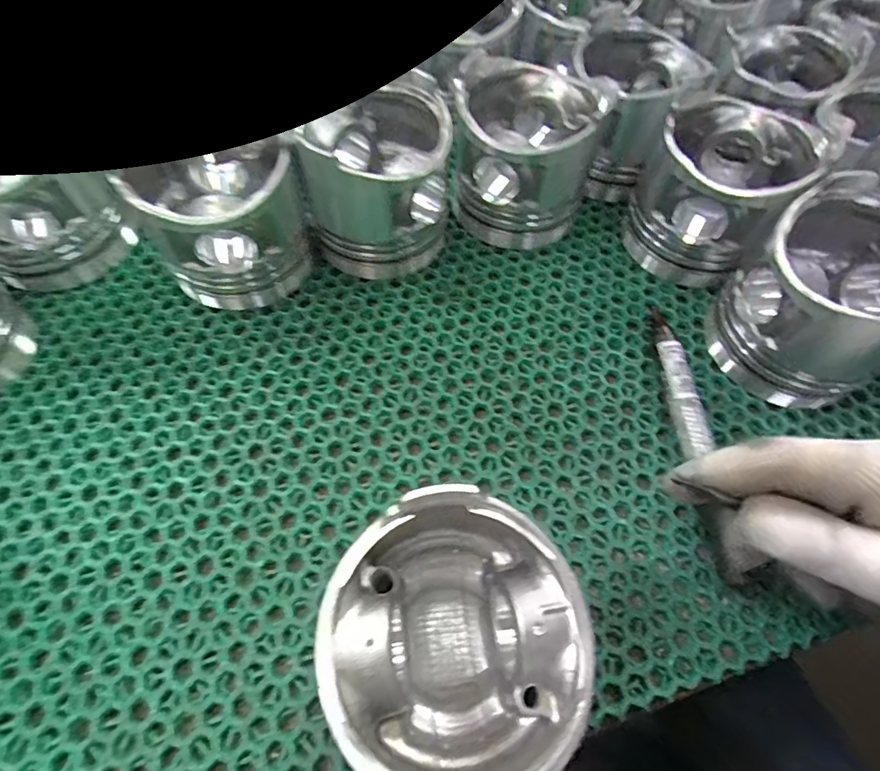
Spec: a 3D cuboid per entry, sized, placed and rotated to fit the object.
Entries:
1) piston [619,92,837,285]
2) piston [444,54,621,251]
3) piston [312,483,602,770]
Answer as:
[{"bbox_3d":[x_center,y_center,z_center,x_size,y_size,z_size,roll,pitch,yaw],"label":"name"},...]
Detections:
[{"bbox_3d":[0.171,-0.121,0.311,0.082,0.085,0.083,-41,69,-21],"label":"piston"},{"bbox_3d":[0.054,-0.153,0.328,0.091,0.084,0.096,15,61,7],"label":"piston"},{"bbox_3d":[0.004,0.098,0.190,0.086,0.082,0.090,1,61,-1],"label":"piston"}]

